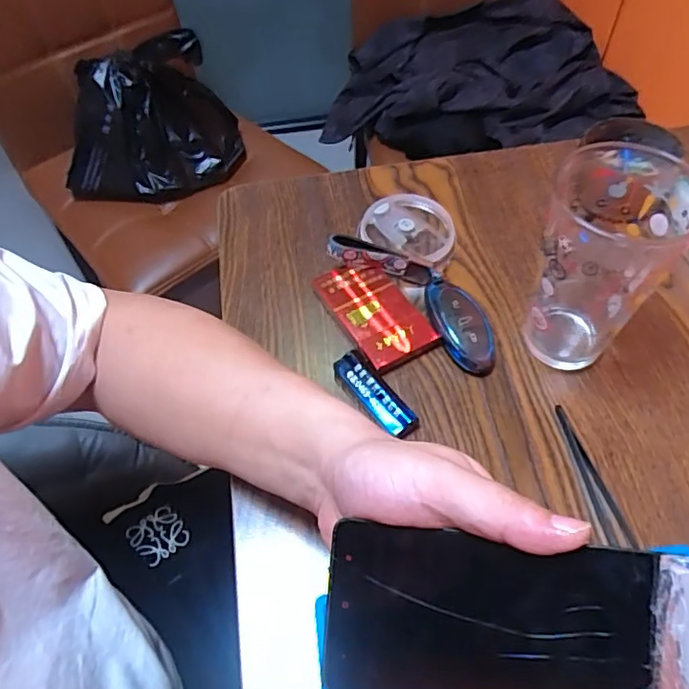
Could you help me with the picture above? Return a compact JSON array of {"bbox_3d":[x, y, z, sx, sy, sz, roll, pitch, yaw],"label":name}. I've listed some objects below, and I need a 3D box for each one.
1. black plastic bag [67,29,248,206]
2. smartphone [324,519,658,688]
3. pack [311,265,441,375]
[{"bbox_3d":[-0.315,-0.360,0.926,0.300,0.240,0.133,-29,59,-17],"label":"black plastic bag"},{"bbox_3d":[0.055,0.117,0.238,0.129,0.004,0.071,0,77,18],"label":"smartphone"},{"bbox_3d":[0.023,-0.026,0.452,0.057,0.013,0.099,-27,58,-16],"label":"pack"}]

